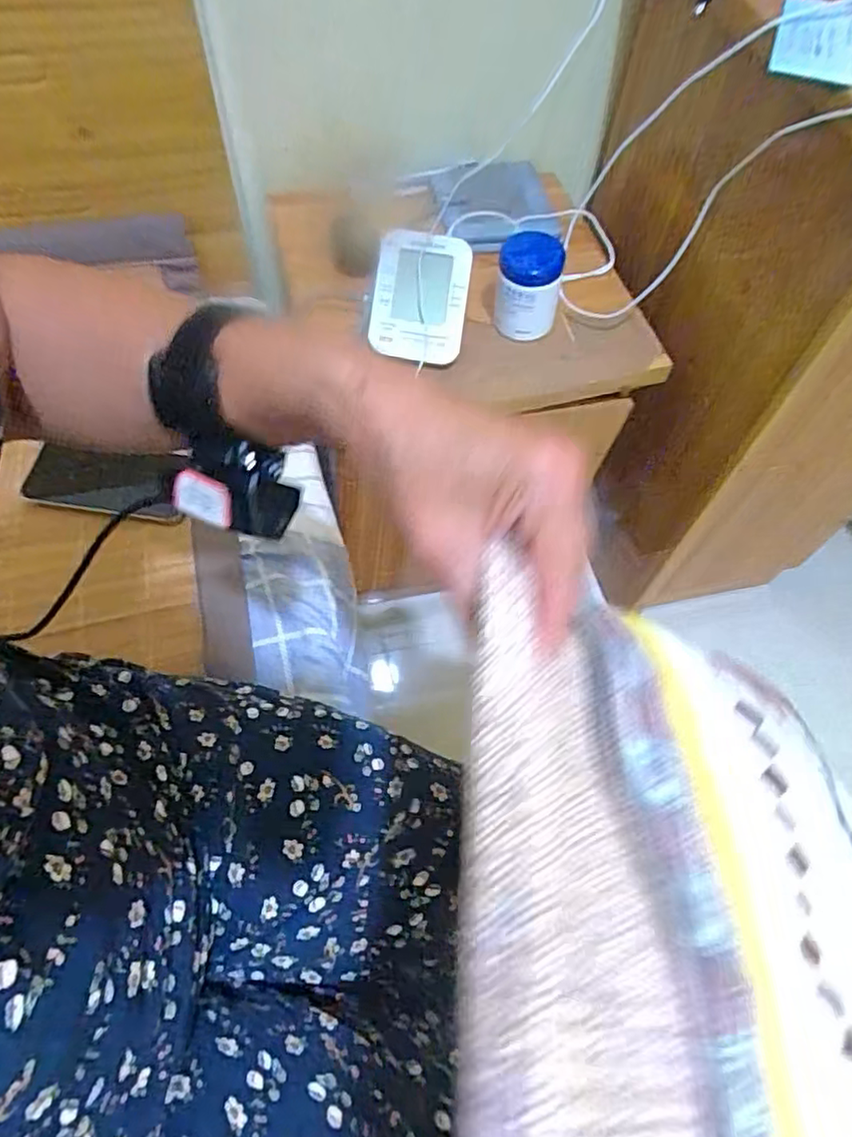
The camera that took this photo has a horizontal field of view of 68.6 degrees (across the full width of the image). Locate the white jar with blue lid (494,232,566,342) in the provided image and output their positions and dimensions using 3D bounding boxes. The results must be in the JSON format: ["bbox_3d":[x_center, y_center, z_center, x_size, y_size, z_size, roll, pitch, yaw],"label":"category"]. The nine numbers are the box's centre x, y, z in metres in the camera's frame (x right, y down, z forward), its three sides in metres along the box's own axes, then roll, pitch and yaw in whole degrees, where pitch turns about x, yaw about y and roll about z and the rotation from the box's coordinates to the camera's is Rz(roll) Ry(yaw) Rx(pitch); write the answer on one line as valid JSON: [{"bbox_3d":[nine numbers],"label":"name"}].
[{"bbox_3d":[0.114,-0.319,0.709,0.067,0.103,0.067,1,61,-1],"label":"white jar with blue lid"}]

